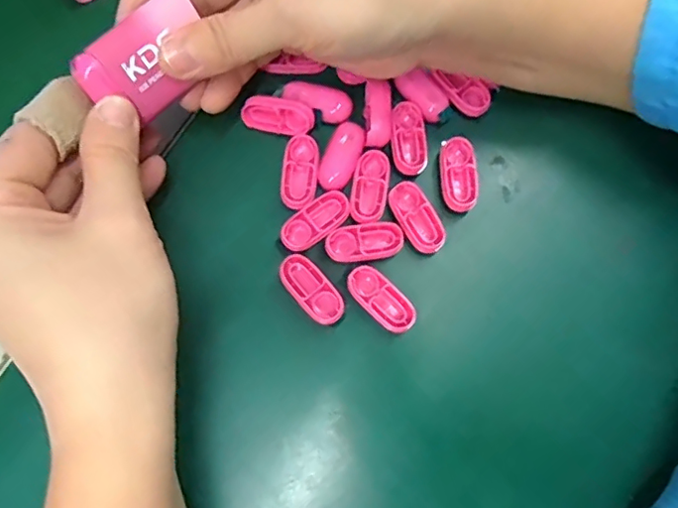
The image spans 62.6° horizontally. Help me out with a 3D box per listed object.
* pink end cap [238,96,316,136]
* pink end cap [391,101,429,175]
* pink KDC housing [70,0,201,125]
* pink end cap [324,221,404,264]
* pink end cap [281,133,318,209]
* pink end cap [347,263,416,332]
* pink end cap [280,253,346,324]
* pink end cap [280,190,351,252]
[{"bbox_3d":[-0.028,-0.064,0.255,0.034,0.010,0.014,6,77,1],"label":"pink end cap"},{"bbox_3d":[0.032,-0.054,0.258,0.016,0.005,0.034,-6,77,-2],"label":"pink end cap"},{"bbox_3d":[-0.073,-0.073,0.212,0.047,0.032,0.014,-50,37,-15],"label":"pink KDC housing"},{"bbox_3d":[0.012,-0.005,0.247,0.034,0.004,0.016,-14,77,-3],"label":"pink end cap"},{"bbox_3d":[-0.018,-0.038,0.255,0.016,0.005,0.034,3,77,0],"label":"pink end cap"},{"bbox_3d":[0.019,0.019,0.240,0.034,0.004,0.016,44,80,9],"label":"pink end cap"},{"bbox_3d":[-0.012,0.015,0.243,0.016,0.004,0.034,-40,80,-9],"label":"pink end cap"},{"bbox_3d":[-0.010,-0.015,0.247,0.034,0.004,0.016,-40,80,-9],"label":"pink end cap"}]

